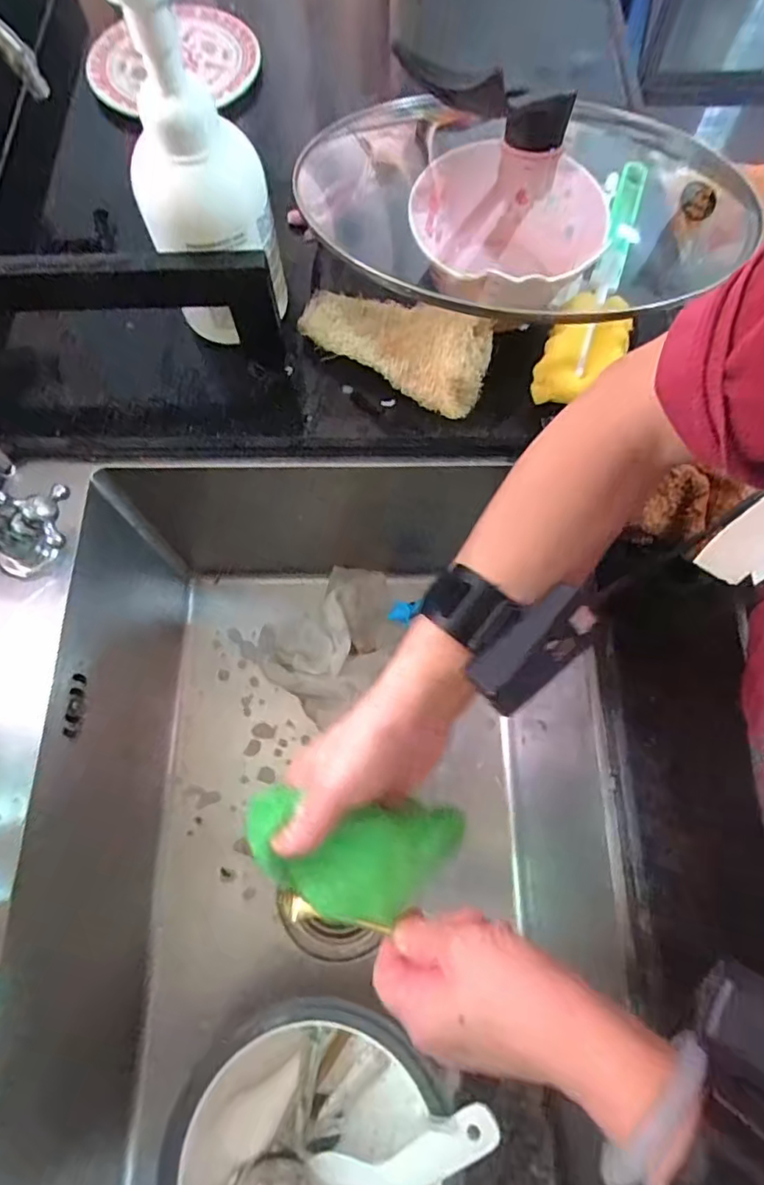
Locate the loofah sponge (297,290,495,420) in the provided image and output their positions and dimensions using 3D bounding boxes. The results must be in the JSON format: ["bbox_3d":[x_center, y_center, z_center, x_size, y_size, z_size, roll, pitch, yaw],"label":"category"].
[{"bbox_3d":[0.008,-0.188,0.421,0.150,0.047,0.063,31,74,11],"label":"loofah sponge"}]

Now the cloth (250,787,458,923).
[{"bbox_3d":[-0.016,0.154,0.330,0.123,0.041,0.064,6,71,3],"label":"cloth"}]

